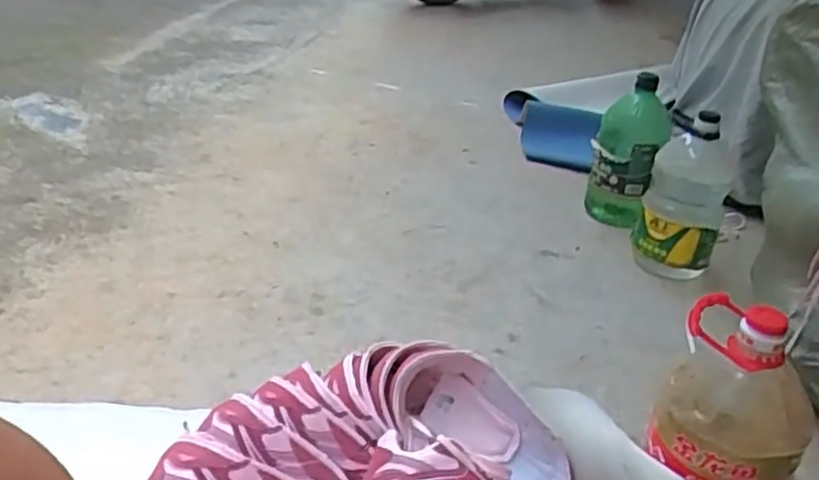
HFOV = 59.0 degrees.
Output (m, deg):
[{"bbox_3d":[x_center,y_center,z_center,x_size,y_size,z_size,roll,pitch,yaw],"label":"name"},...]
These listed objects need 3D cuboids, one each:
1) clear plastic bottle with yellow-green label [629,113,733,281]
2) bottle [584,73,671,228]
[{"bbox_3d":[0.563,-0.078,1.487,0.156,0.321,0.122,13,30,15],"label":"clear plastic bottle with yellow-green label"},{"bbox_3d":[0.500,-0.198,1.662,0.148,0.321,0.140,13,30,15],"label":"bottle"}]

